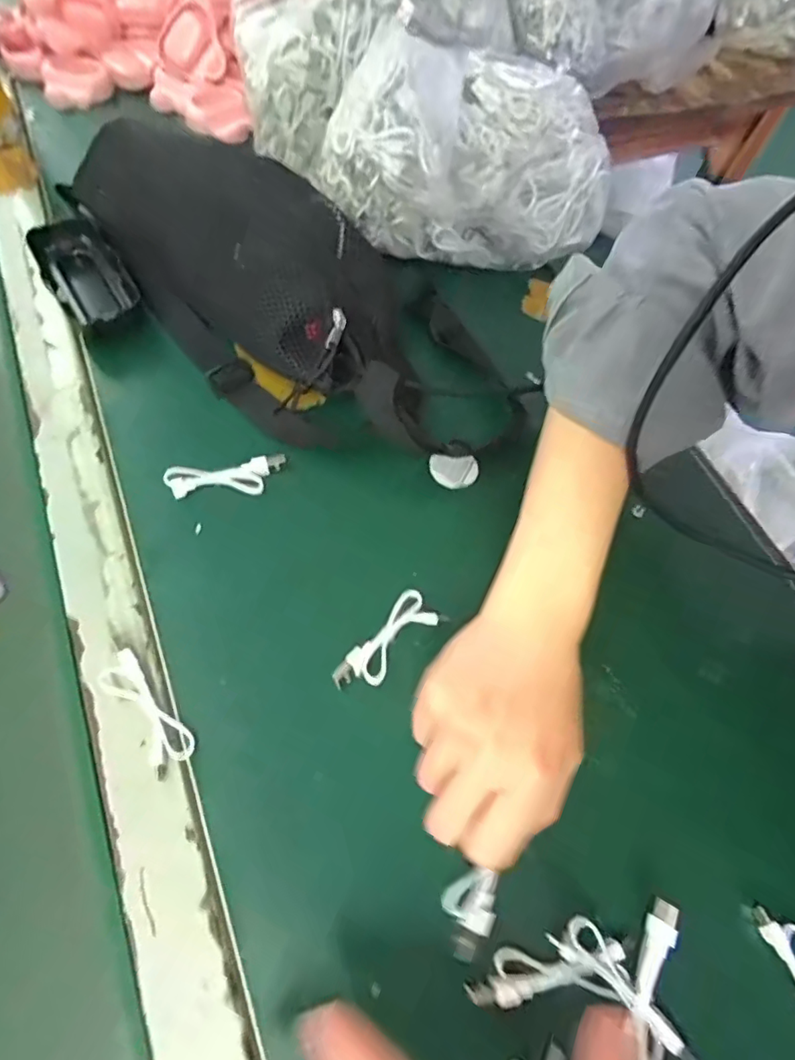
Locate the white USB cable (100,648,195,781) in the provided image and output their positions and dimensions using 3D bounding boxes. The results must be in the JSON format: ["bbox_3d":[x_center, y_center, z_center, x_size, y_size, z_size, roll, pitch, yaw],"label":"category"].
[{"bbox_3d":[-0.134,0.096,0.287,0.024,0.010,0.067,-33,76,-19],"label":"white USB cable"}]

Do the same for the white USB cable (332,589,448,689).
[{"bbox_3d":[-0.006,0.065,0.313,0.073,0.006,0.029,-40,63,-22],"label":"white USB cable"}]

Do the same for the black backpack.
[{"bbox_3d":[-0.082,-0.168,0.387,0.369,0.096,0.157,30,61,4],"label":"black backpack"}]

